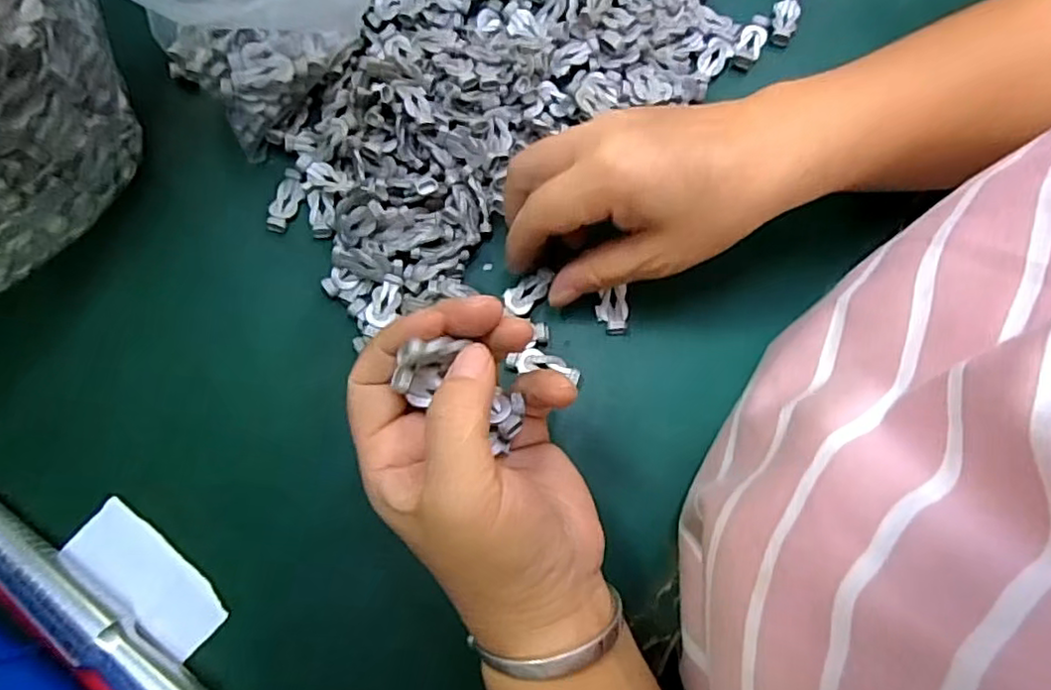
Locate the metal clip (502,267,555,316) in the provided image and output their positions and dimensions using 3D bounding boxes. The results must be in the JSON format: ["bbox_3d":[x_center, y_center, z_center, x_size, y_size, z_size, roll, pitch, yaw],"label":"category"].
[{"bbox_3d":[0.003,-0.028,0.312,0.028,0.004,0.015,-44,79,-11],"label":"metal clip"}]

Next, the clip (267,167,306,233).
[{"bbox_3d":[-0.124,-0.074,0.326,0.014,0.006,0.033,20,75,5],"label":"clip"}]

